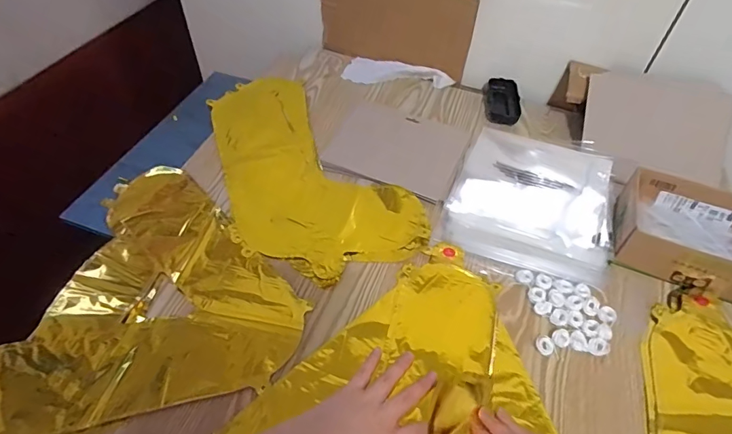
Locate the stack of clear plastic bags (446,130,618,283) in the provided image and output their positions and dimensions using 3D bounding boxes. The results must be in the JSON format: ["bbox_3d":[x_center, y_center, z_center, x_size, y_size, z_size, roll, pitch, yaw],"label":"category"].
[{"bbox_3d":[0.241,-0.035,0.637,0.213,0.020,0.253,17,52,11],"label":"stack of clear plastic bags"}]

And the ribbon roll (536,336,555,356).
[{"bbox_3d":[0.200,0.143,0.495,0.017,0.010,0.020,-33,59,-26],"label":"ribbon roll"}]

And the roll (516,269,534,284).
[{"bbox_3d":[0.198,0.074,0.552,0.020,0.004,0.022,1,50,-1],"label":"roll"}]

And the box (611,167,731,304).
[{"bbox_3d":[0.425,0.023,0.560,0.187,0.052,0.140,22,53,15],"label":"box"}]

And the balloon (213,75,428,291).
[{"bbox_3d":[-0.102,-0.079,0.665,0.230,0.017,0.412,-20,54,-18],"label":"balloon"}]

